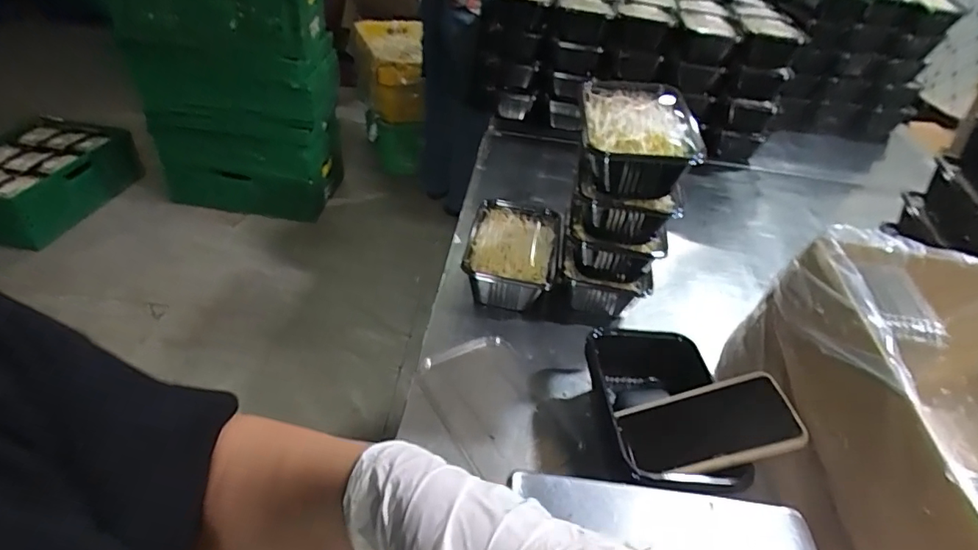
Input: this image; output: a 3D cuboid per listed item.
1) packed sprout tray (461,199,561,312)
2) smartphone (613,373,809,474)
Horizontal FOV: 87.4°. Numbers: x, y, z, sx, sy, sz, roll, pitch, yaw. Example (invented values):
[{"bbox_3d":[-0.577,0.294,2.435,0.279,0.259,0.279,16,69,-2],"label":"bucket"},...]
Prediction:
[{"bbox_3d":[0.031,-0.024,0.706,0.119,0.071,0.173,9,39,2],"label":"packed sprout tray"},{"bbox_3d":[0.199,0.139,0.472,0.146,0.011,0.079,-19,32,12],"label":"smartphone"}]

